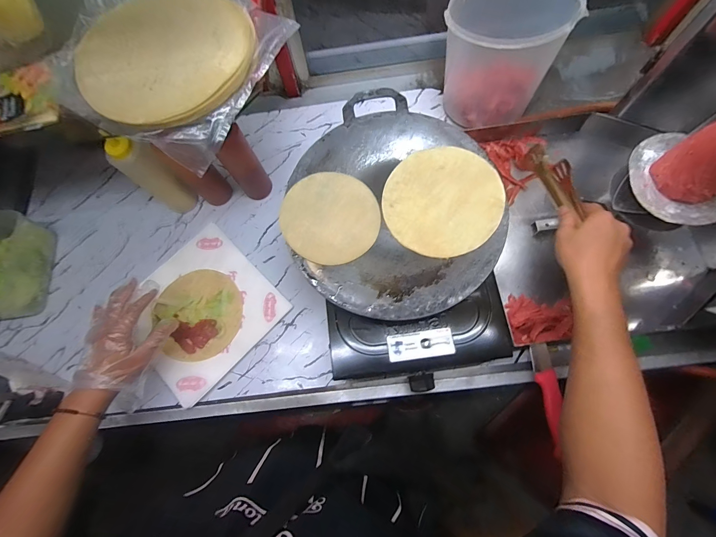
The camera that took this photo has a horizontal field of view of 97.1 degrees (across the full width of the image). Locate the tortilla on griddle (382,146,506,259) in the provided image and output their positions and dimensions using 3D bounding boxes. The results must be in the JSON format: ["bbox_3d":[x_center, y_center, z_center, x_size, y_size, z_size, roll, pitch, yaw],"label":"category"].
[{"bbox_3d":[0.131,-0.105,0.494,0.174,0.009,0.177,-2,77,9],"label":"tortilla on griddle"}]

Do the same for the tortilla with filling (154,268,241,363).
[{"bbox_3d":[-0.296,0.080,0.590,0.150,0.016,0.169,-28,74,-8],"label":"tortilla with filling"}]

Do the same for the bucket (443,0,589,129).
[{"bbox_3d":[0.265,-0.409,0.602,0.201,0.184,0.201,0,72,1],"label":"bucket"}]

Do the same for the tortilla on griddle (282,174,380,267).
[{"bbox_3d":[-0.043,-0.082,0.499,0.150,0.004,0.150,1,75,-5],"label":"tortilla on griddle"}]

